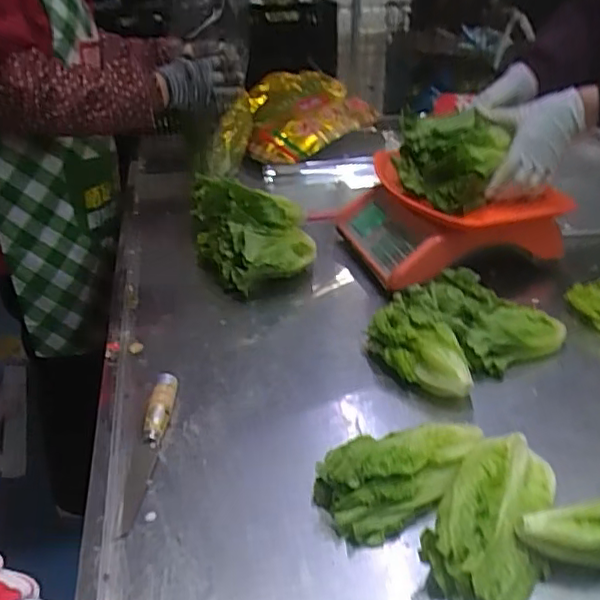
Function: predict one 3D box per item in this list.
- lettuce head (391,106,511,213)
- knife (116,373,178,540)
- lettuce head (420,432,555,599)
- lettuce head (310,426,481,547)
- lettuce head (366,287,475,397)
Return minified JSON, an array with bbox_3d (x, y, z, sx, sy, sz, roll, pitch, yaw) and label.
[{"bbox_3d":[0.220,-0.214,0.898,0.155,0.095,0.167,6,33,12],"label":"lettuce head"},{"bbox_3d":[-0.159,0.152,0.639,0.027,0.023,0.196,0,33,2],"label":"knife"},{"bbox_3d":[0.179,0.196,0.550,0.092,0.051,0.170,17,37,26],"label":"lettuce head"},{"bbox_3d":[0.108,0.165,0.593,0.180,0.056,0.082,-16,35,-22],"label":"lettuce head"},{"bbox_3d":[0.139,0.055,0.744,0.091,0.071,0.144,-5,33,-5],"label":"lettuce head"}]

